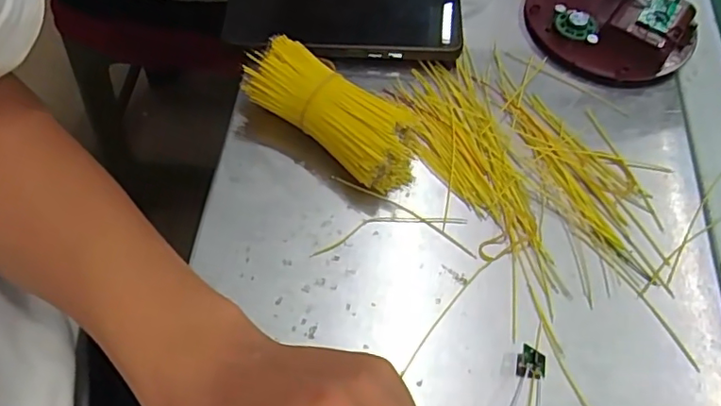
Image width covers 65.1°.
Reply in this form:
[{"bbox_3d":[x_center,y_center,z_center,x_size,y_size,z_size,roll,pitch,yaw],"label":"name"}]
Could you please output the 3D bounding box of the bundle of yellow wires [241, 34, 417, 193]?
[{"bbox_3d":[-0.017,-0.054,0.338,0.113,0.038,0.039,36,65,16],"label":"bundle of yellow wires"}]

